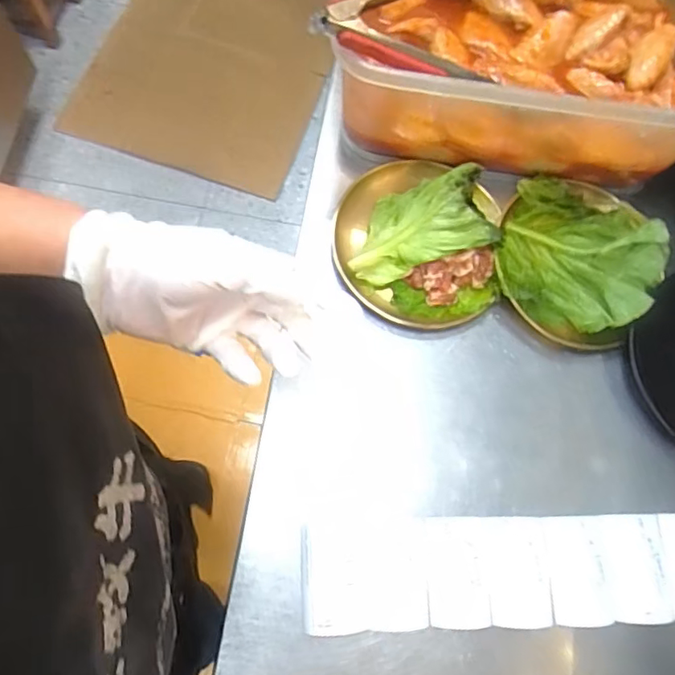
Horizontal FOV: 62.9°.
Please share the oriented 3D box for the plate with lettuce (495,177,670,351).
[{"bbox_3d":[0.215,-0.074,0.494,0.141,0.038,0.152,1,72,-4],"label":"plate with lettuce"}]

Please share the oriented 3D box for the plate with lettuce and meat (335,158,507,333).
[{"bbox_3d":[0.073,-0.092,0.494,0.148,0.047,0.154,8,72,-2],"label":"plate with lettuce and meat"}]

